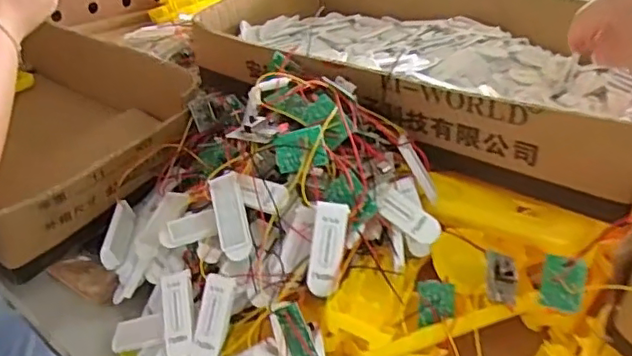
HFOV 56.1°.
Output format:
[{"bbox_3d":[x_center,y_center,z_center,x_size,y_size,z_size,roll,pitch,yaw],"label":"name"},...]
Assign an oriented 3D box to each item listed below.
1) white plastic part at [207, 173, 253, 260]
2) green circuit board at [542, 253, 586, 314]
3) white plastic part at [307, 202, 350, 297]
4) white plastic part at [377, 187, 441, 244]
[{"bbox_3d":[-0.057,0.025,0.395,0.020,0.010,0.059,-11,70,-15],"label":"white plastic part"},{"bbox_3d":[0.161,0.068,0.386,0.024,0.034,0.005,5,-6,38],"label":"green circuit board"},{"bbox_3d":[0.007,0.044,0.372,0.021,0.057,0.005,7,-2,7],"label":"white plastic part"},{"bbox_3d":[0.063,0.026,0.402,0.048,0.004,0.020,35,85,6],"label":"white plastic part"}]

